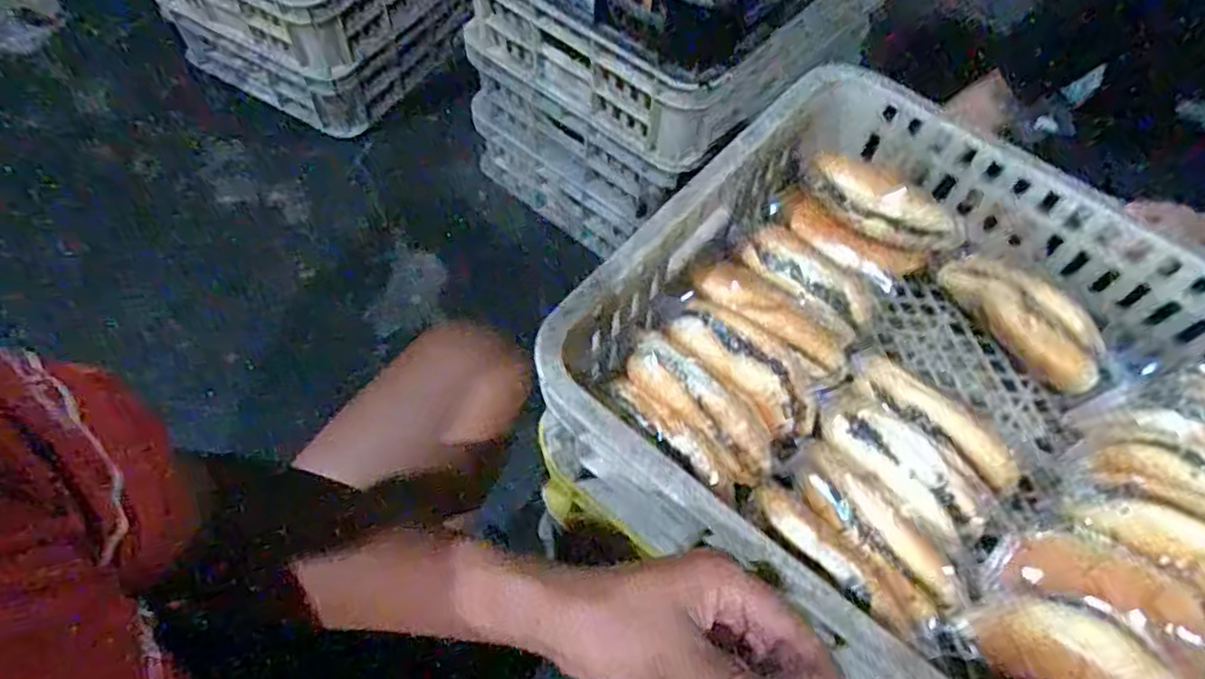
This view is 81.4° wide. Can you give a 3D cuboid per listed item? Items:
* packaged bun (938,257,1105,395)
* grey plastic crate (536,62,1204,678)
[{"bbox_3d":[0.341,-0.016,0.570,0.045,0.063,0.139,-33,67,-21],"label":"packaged bun"},{"bbox_3d":[0.299,0.089,0.500,0.596,0.133,0.407,37,64,17],"label":"grey plastic crate"}]

